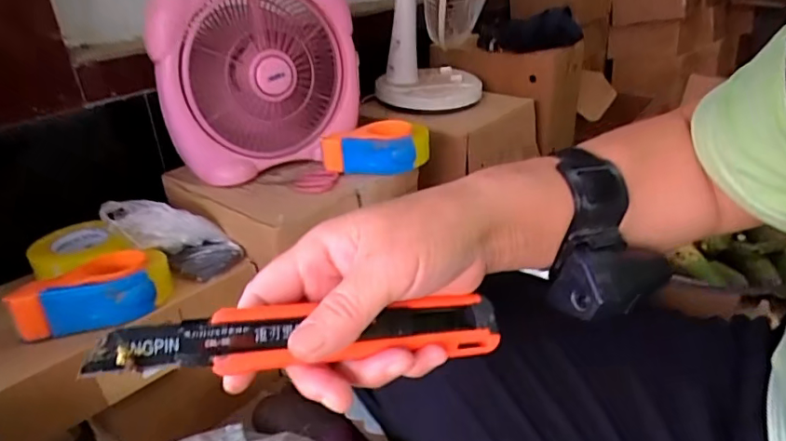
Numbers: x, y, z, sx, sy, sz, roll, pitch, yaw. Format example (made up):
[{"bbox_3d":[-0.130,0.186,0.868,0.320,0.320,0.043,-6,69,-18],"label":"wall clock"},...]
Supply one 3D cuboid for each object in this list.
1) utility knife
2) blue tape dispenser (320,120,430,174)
[{"bbox_3d":[-0.031,0.052,0.240,0.183,0.021,0.021,2,25,-24],"label":"utility knife"},{"bbox_3d":[-0.027,-0.122,0.881,0.171,0.064,0.090,2,28,7],"label":"blue tape dispenser"}]

